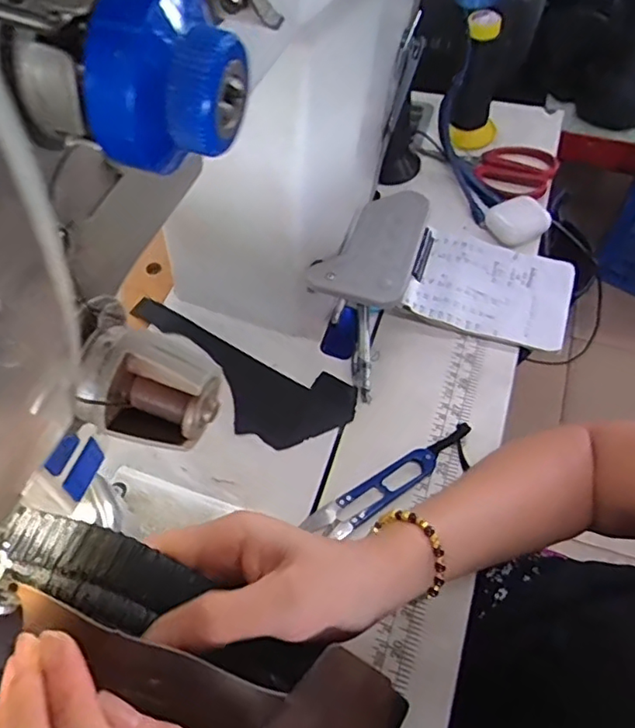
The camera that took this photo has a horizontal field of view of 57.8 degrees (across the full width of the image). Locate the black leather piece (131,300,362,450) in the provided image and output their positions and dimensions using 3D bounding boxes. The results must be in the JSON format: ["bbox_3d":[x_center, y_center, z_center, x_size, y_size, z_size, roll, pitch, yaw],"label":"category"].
[{"bbox_3d":[-0.072,0.009,0.466,0.204,0.008,0.076,24,54,8],"label":"black leather piece"}]

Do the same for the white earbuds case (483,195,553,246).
[{"bbox_3d":[0.193,-0.139,0.556,0.050,0.017,0.045,-24,58,-11],"label":"white earbuds case"}]

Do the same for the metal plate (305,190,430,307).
[{"bbox_3d":[0.043,-0.094,0.435,0.068,0.015,0.115,14,59,14],"label":"metal plate"}]

